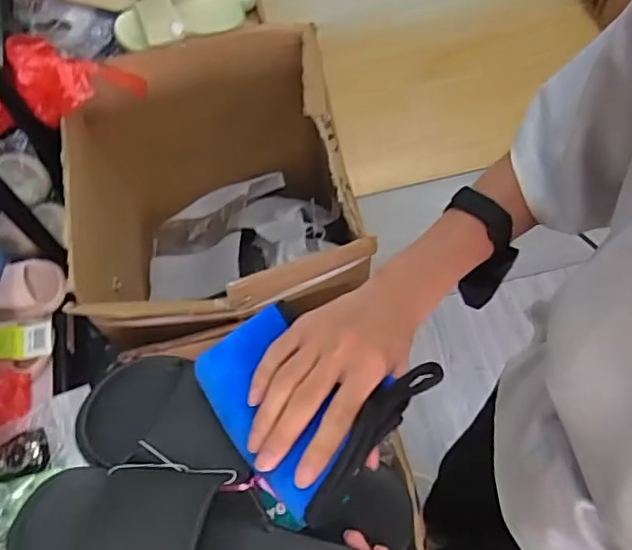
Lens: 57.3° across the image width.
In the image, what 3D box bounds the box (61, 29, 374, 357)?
[{"bbox_3d":[-0.200,-0.084,1.171,0.525,0.513,0.505,-14,64,-4],"label":"box"}]

